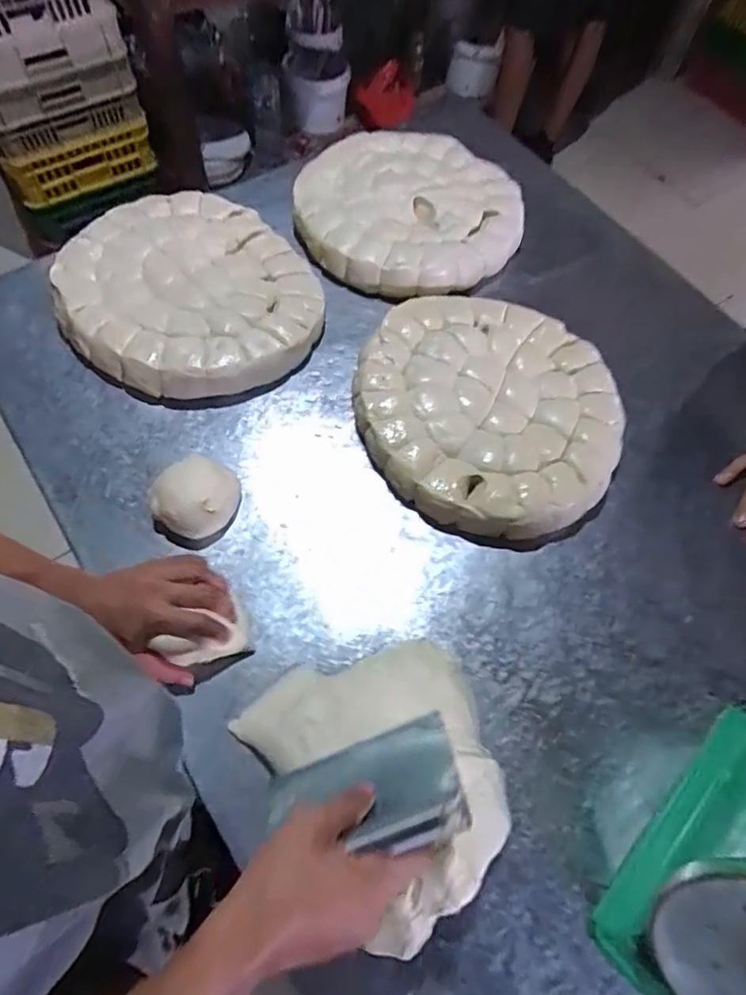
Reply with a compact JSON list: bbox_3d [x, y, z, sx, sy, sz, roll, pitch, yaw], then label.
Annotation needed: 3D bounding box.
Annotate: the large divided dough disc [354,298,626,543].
[{"bbox_3d":[0.138,-0.111,0.680,0.304,0.046,0.311,0,65,-1],"label":"large divided dough disc"}]

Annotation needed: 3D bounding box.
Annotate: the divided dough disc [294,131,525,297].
[{"bbox_3d":[0.057,-0.425,0.818,0.302,0.052,0.317,0,65,-1],"label":"divided dough disc"}]

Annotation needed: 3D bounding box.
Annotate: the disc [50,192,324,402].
[{"bbox_3d":[-0.236,-0.263,0.728,0.306,0.048,0.311,0,65,-1],"label":"disc"}]

